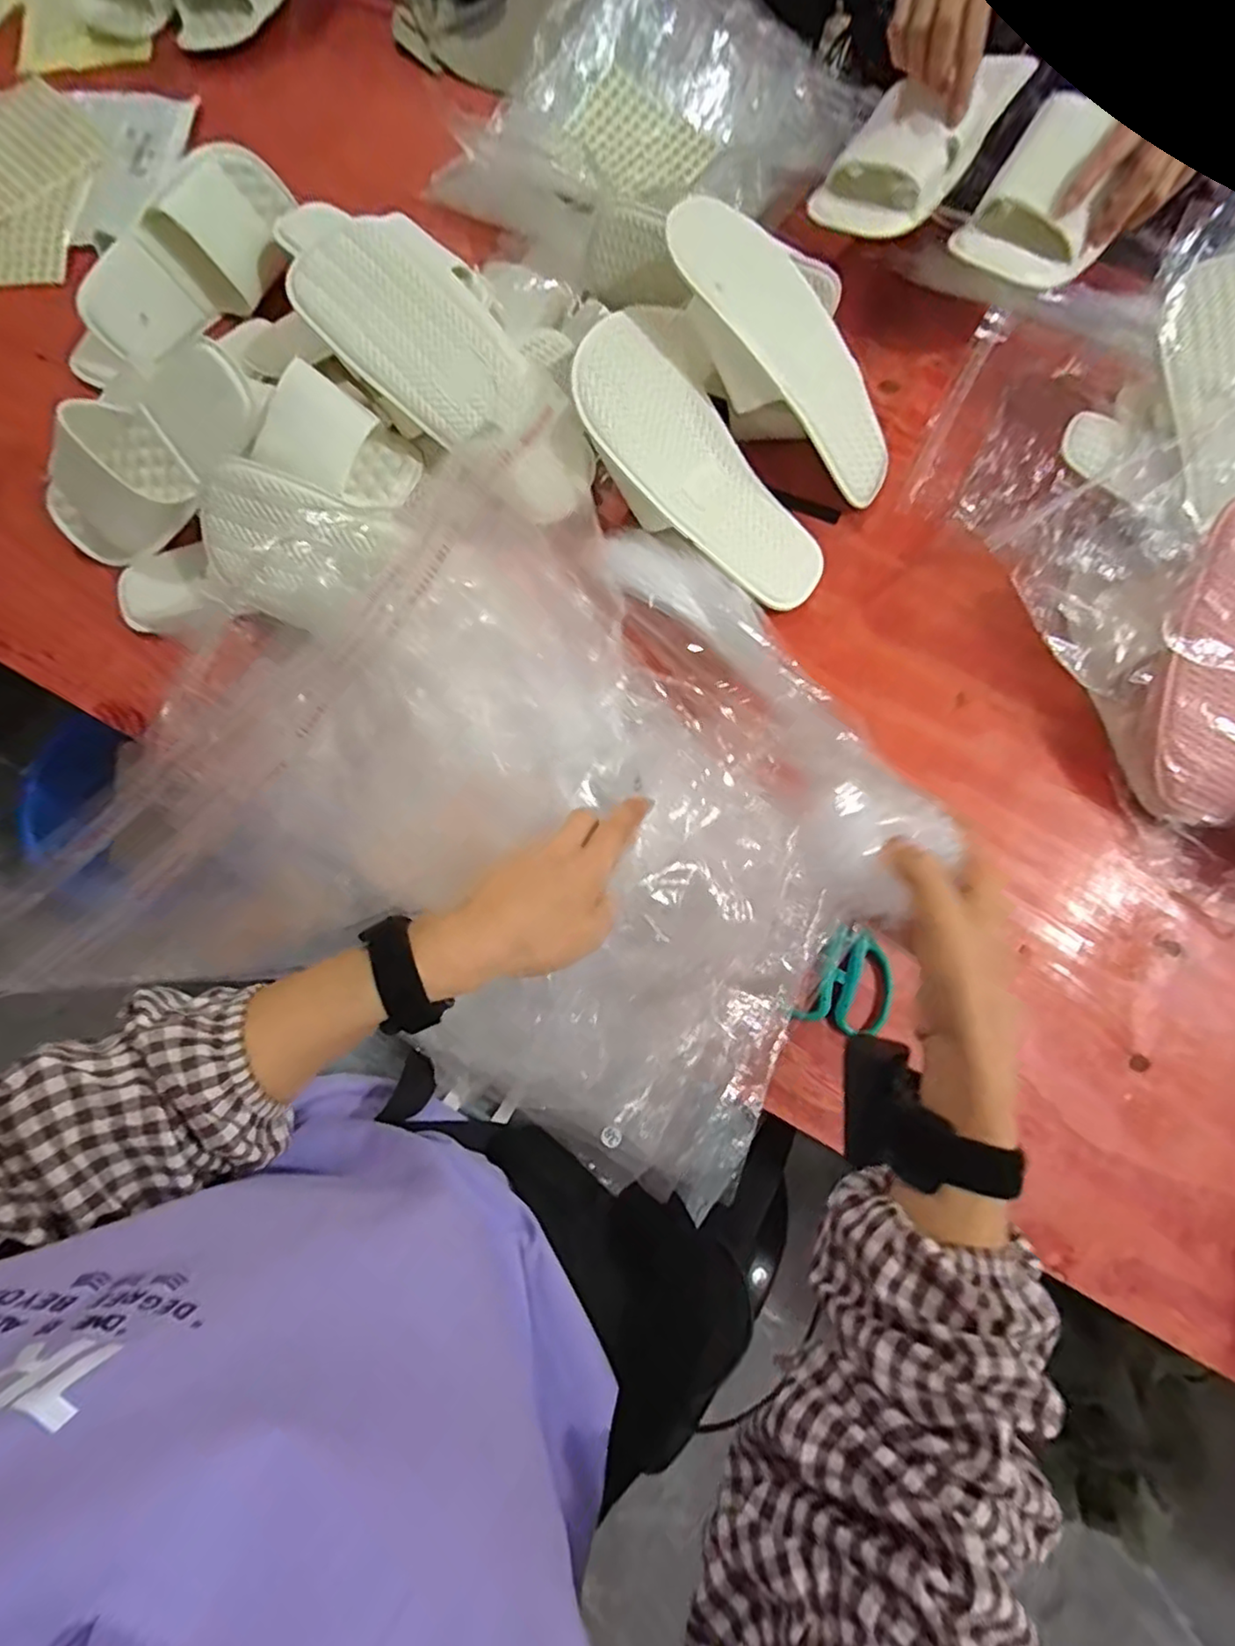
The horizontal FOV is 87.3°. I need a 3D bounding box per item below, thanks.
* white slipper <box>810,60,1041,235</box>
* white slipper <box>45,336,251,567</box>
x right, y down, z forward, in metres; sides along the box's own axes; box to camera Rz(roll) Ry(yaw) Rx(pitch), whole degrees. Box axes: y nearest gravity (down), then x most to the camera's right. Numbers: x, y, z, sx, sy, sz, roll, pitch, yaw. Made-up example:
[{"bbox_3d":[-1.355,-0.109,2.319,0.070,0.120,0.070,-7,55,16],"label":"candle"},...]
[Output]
[{"bbox_3d":[0.293,-0.650,0.605,0.103,0.060,0.233,39,80,8],"label":"white slipper"},{"bbox_3d":[-0.413,-0.313,0.562,0.236,0.062,0.110,-27,111,21],"label":"white slipper"}]

